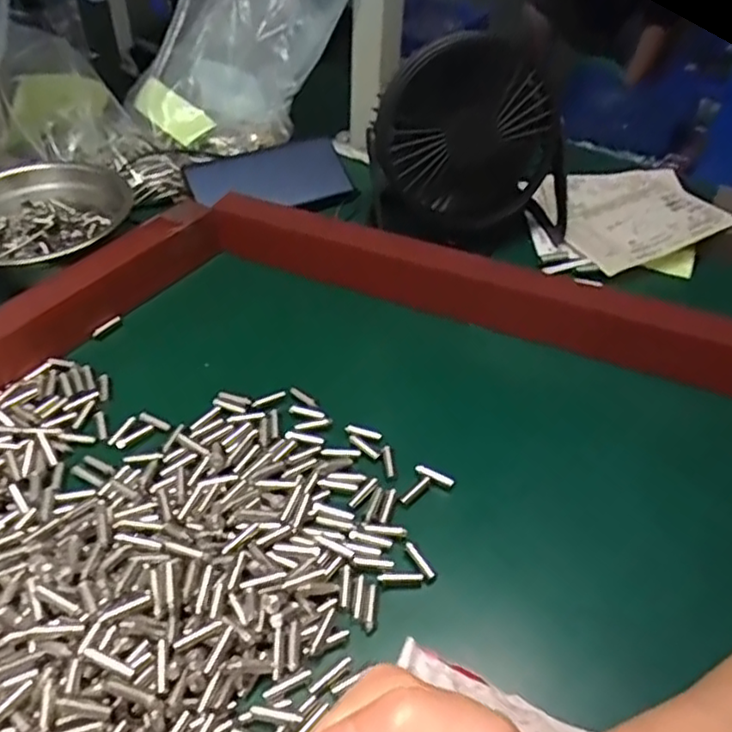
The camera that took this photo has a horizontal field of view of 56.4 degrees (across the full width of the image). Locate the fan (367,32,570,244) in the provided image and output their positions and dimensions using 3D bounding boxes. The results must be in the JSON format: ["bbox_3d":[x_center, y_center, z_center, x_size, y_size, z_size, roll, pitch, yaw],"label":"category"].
[{"bbox_3d":[0.078,-0.173,0.499,0.144,0.124,0.089,0,44,-2],"label":"fan"}]

